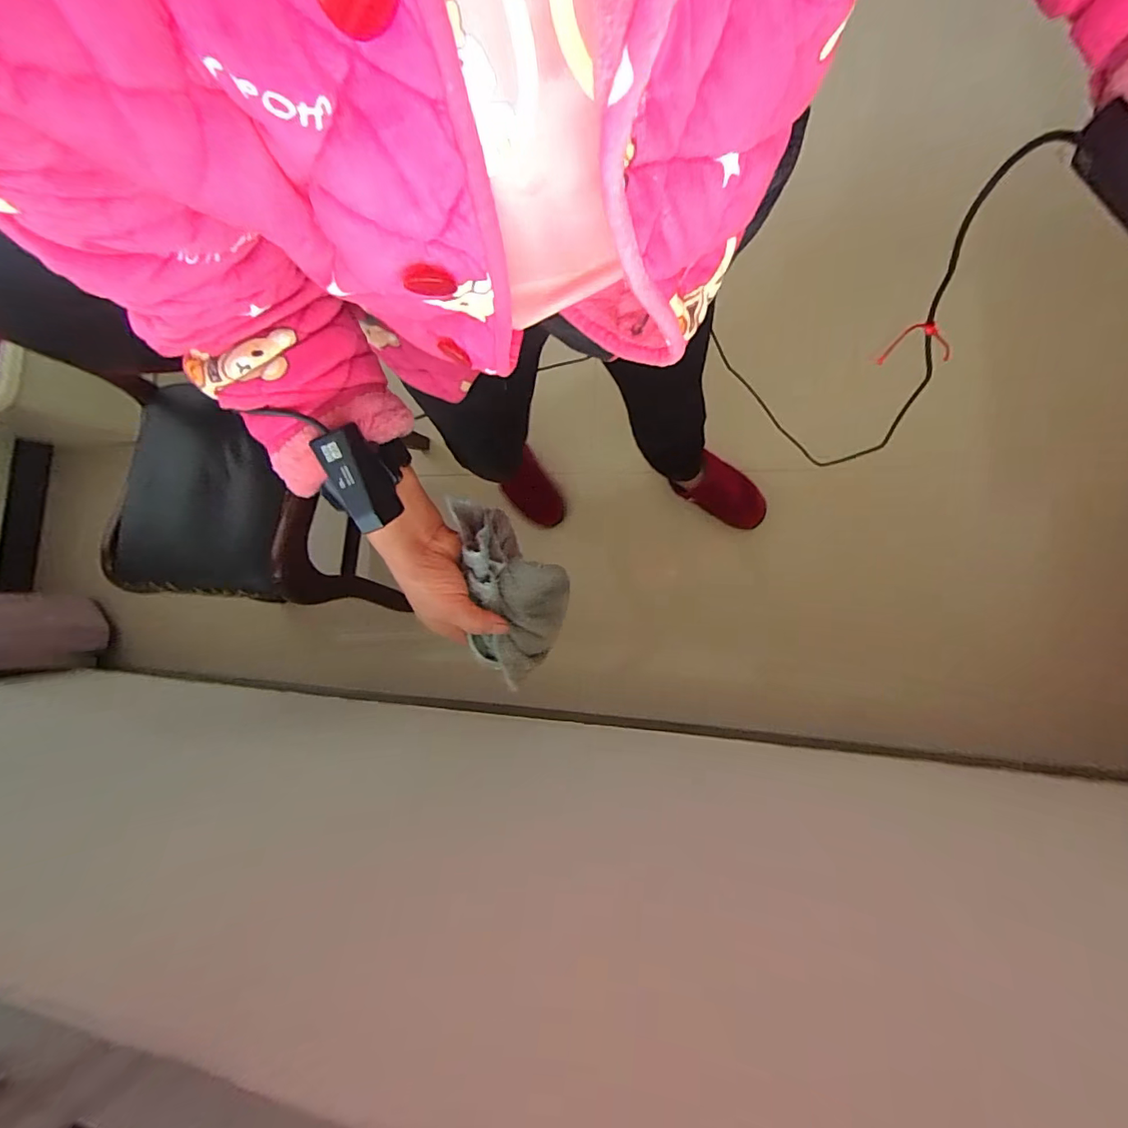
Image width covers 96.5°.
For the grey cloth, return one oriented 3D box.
[{"bbox_3d":[-0.043,0.019,0.443,0.086,0.092,0.150,-7,70,0],"label":"grey cloth"}]

